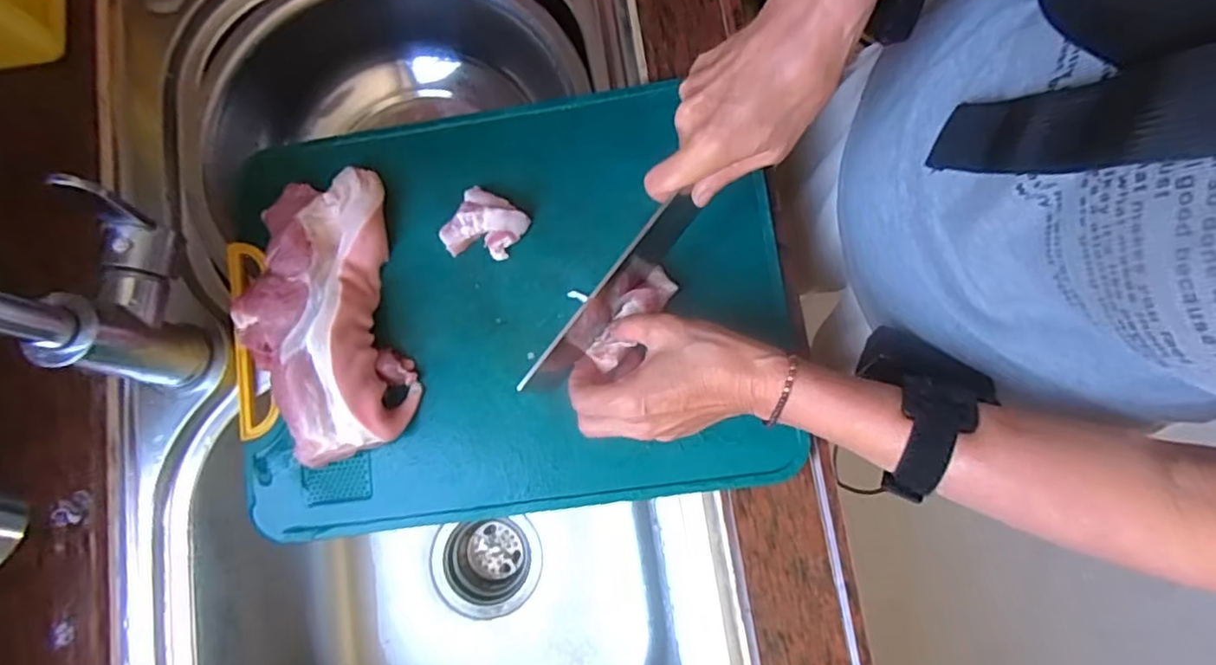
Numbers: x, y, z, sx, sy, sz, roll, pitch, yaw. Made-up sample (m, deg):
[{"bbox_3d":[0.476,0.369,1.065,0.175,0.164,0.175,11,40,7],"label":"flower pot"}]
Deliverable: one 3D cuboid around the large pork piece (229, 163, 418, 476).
[{"bbox_3d":[-0.199,-0.015,0.437,0.102,0.046,0.200,-13,80,-2],"label":"large pork piece"}]

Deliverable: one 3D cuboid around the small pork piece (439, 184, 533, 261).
[{"bbox_3d":[-0.089,-0.075,0.453,0.047,0.024,0.051,34,82,6],"label":"small pork piece"}]

